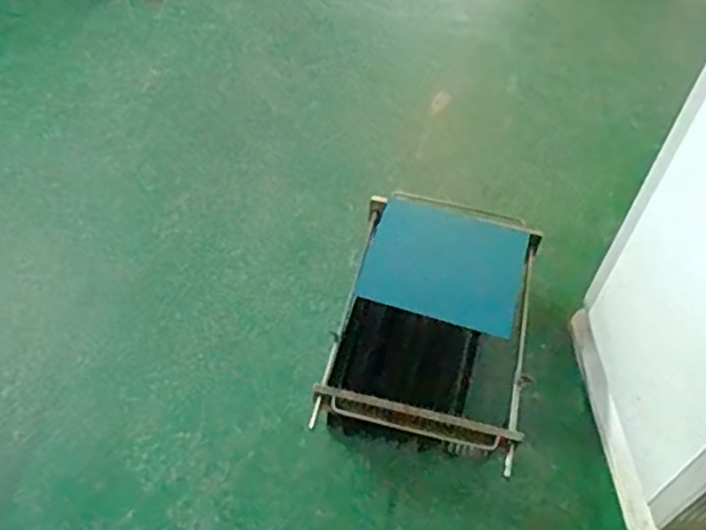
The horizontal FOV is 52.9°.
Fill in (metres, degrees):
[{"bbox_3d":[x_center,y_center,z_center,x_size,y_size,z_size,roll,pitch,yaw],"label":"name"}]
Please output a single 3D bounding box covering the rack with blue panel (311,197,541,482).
[{"bbox_3d":[0.185,0.153,1.646,0.412,0.241,0.588,13,53,7],"label":"rack with blue panel"}]

